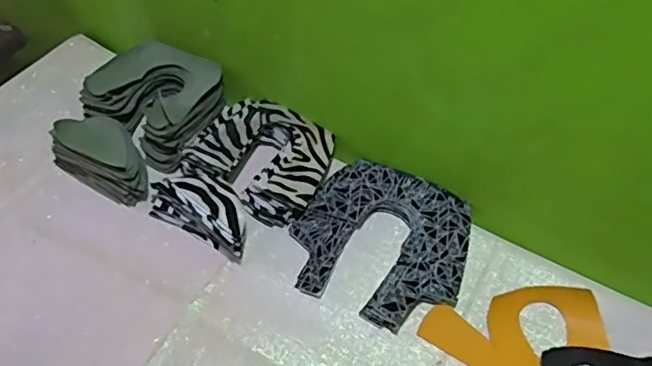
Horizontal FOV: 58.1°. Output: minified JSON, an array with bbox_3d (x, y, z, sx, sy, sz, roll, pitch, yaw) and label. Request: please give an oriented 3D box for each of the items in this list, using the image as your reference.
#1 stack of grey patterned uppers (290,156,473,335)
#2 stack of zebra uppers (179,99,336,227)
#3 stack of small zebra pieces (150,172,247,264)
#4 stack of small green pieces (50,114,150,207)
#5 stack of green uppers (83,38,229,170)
[{"bbox_3d":[0.064,0.064,0.670,0.190,0.028,0.182,23,56,14],"label":"stack of grey patterned uppers"},{"bbox_3d":[-0.075,-0.034,0.728,0.165,0.039,0.136,29,57,18],"label":"stack of zebra uppers"},{"bbox_3d":[-0.138,0.026,0.675,0.132,0.054,0.066,27,55,17],"label":"stack of small zebra pieces"},{"bbox_3d":[-0.264,-0.032,0.697,0.121,0.070,0.071,37,59,23],"label":"stack of small green pieces"},{"bbox_3d":[-0.220,-0.111,0.763,0.159,0.054,0.147,25,56,15],"label":"stack of green uppers"}]

